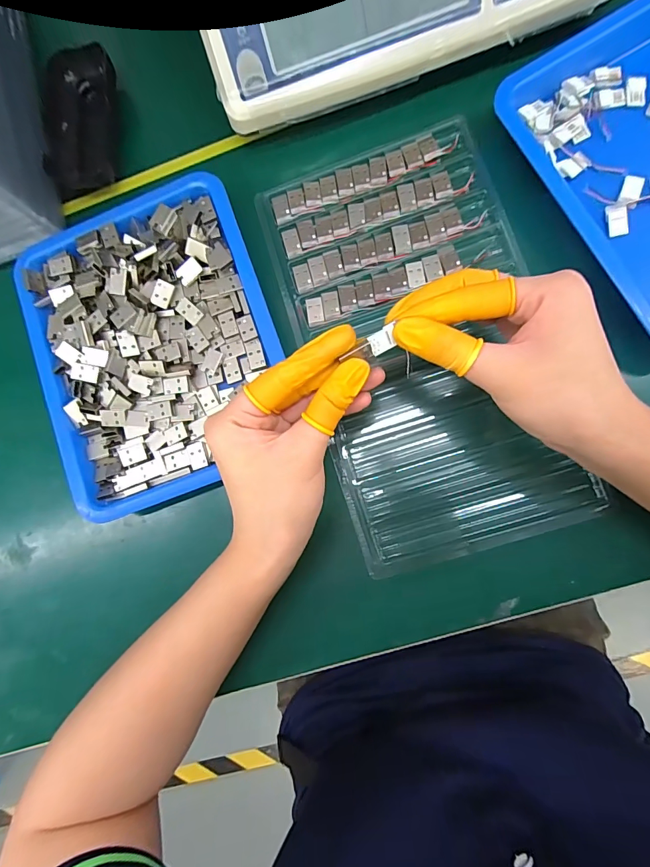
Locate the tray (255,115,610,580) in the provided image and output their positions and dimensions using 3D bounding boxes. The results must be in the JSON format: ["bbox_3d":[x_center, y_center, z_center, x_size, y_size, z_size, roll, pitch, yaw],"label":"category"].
[{"bbox_3d":[0.065,-0.064,0.282,0.159,0.011,0.291,-18,84,6],"label":"tray"}]

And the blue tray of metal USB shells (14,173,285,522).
[{"bbox_3d":[-0.122,-0.064,0.291,0.168,0.027,0.212,-20,84,6],"label":"blue tray of metal USB shells"}]

